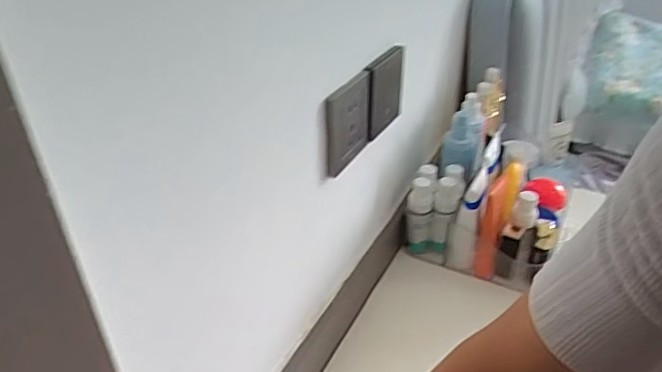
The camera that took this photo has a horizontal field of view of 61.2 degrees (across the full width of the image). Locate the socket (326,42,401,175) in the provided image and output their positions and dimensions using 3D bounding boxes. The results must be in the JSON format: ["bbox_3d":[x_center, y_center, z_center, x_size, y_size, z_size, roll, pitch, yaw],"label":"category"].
[{"bbox_3d":[0.040,-0.087,0.607,0.016,0.085,0.176,18,39,24],"label":"socket"}]

